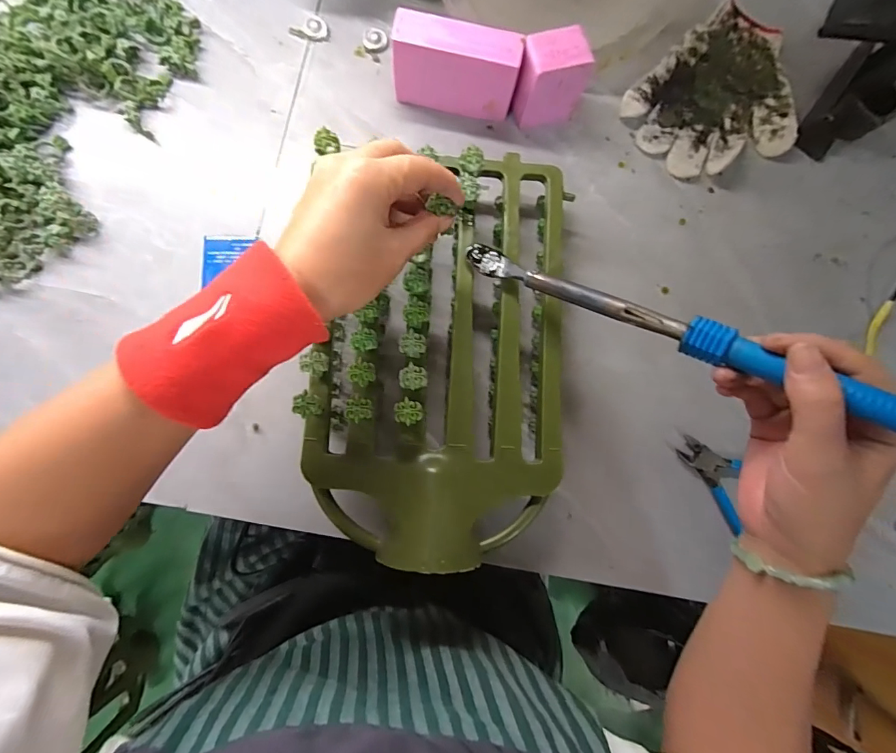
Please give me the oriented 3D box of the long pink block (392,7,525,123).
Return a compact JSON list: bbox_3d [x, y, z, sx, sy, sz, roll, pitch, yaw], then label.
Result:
[{"bbox_3d":[0.007,-0.274,0.389,0.106,0.068,0.035,9,82,-4],"label":"long pink block"}]

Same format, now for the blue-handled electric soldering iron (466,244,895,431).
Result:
[{"bbox_3d":[0.134,-0.035,0.287,0.296,0.028,0.023,30,80,32],"label":"blue-handled electric soldering iron"}]

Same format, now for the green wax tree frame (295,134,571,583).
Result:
[{"bbox_3d":[0.002,-0.025,0.354,0.216,0.082,0.327,3,83,-5],"label":"green wax tree frame"}]

